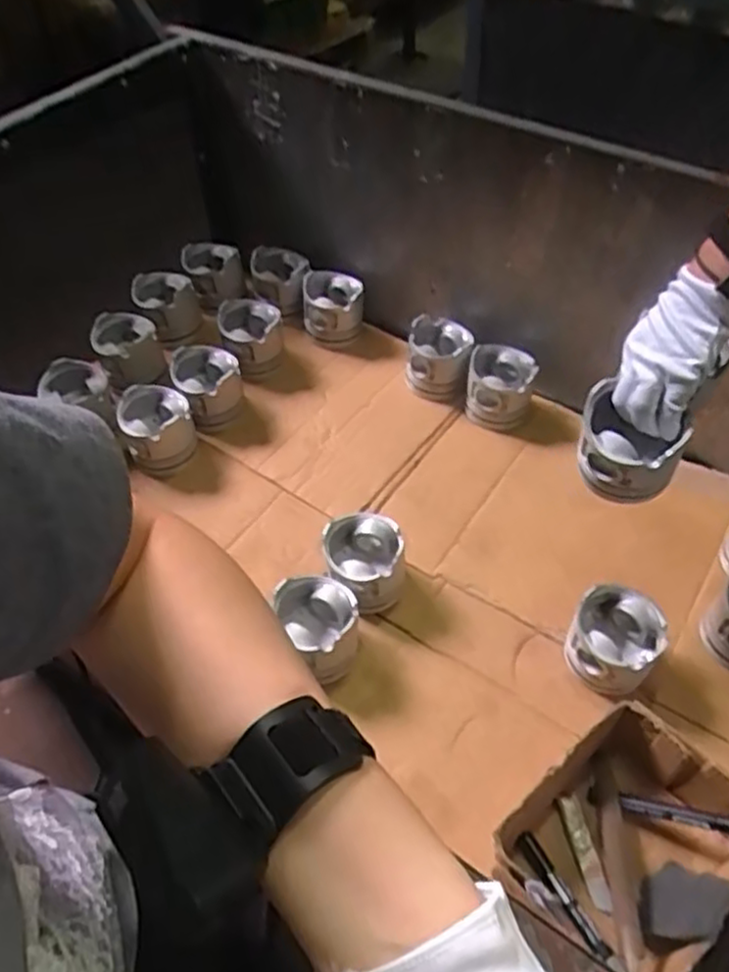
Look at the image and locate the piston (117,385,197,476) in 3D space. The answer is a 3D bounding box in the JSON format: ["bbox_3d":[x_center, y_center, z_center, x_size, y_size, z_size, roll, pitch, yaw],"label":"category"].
[{"bbox_3d":[-0.278,-0.073,0.981,0.089,0.099,0.094,0,52,1],"label":"piston"}]

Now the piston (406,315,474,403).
[{"bbox_3d":[0.110,-0.192,1.068,0.094,0.098,0.095,-1,52,1],"label":"piston"}]

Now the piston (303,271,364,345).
[{"bbox_3d":[-0.049,-0.286,1.135,0.093,0.067,0.099,-1,52,0],"label":"piston"}]

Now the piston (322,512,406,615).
[{"bbox_3d":[0.001,0.092,0.860,0.094,0.081,0.097,-1,52,1],"label":"piston"}]

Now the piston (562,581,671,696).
[{"bbox_3d":[0.271,0.170,0.786,0.089,0.088,0.091,-1,52,1],"label":"piston"}]

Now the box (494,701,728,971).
[{"bbox_3d":[0.251,0.319,0.667,0.191,0.084,0.171,-37,60,-24],"label":"box"}]

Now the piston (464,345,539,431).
[{"bbox_3d":[0.192,-0.138,1.024,0.092,0.091,0.104,5,52,5],"label":"piston"}]

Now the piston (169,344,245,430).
[{"bbox_3d":[-0.221,-0.140,1.032,0.088,0.093,0.084,-1,52,1],"label":"piston"}]

